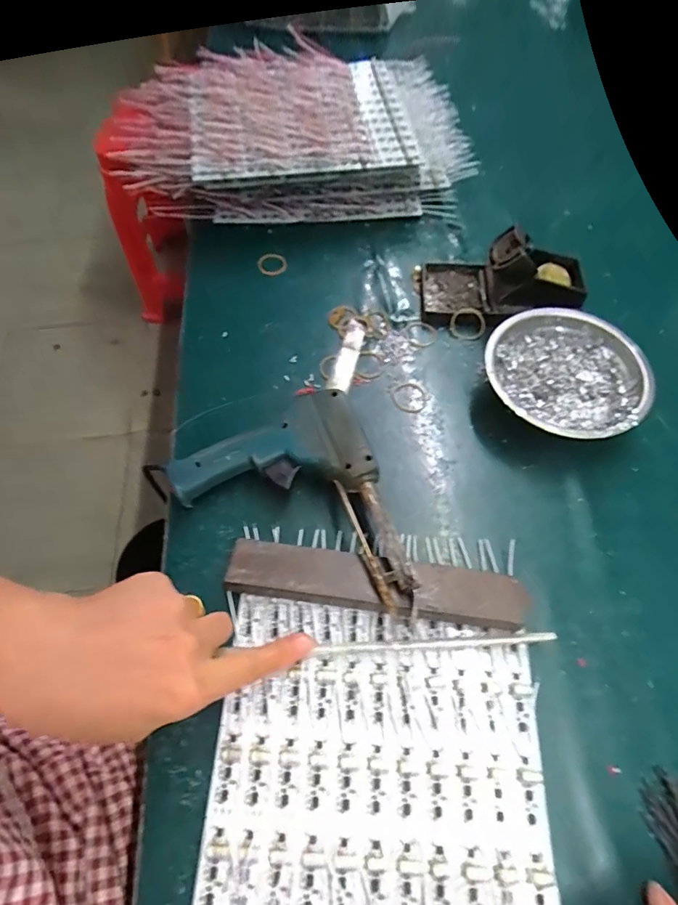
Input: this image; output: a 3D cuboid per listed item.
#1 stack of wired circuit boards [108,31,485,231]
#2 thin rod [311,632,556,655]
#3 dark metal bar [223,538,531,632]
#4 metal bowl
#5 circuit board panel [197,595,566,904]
[{"bbox_3d":[-0.041,-0.327,0.484,0.348,0.104,0.168,-12,64,-6],"label":"stack of wired circuit boards"},{"bbox_3d":[0.063,0.126,0.310,0.155,0.009,0.005,-3,63,0],"label":"thin rod"},{"bbox_3d":[0.024,0.090,0.323,0.198,0.024,0.037,8,63,4],"label":"dark metal bar"},{"bbox_3d":[0.183,-0.059,0.392,0.123,0.046,0.122,0,63,0],"label":"metal bowl"},{"bbox_3d":[0.025,0.203,0.275,0.195,0.014,0.210,2,63,2],"label":"circuit board panel"}]

